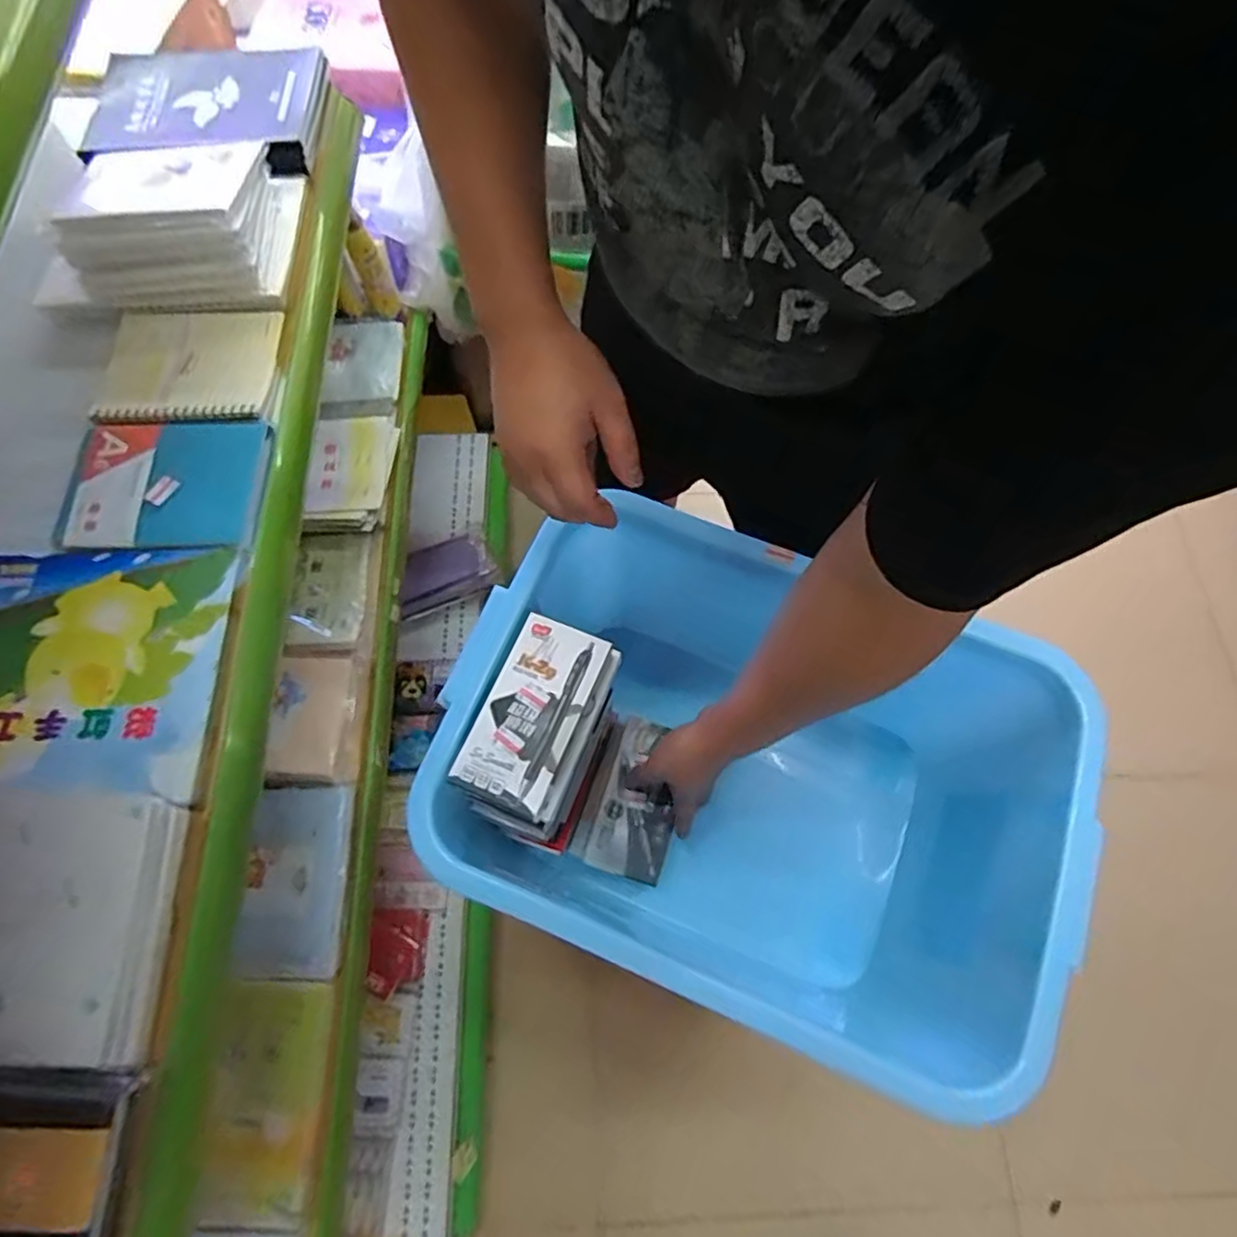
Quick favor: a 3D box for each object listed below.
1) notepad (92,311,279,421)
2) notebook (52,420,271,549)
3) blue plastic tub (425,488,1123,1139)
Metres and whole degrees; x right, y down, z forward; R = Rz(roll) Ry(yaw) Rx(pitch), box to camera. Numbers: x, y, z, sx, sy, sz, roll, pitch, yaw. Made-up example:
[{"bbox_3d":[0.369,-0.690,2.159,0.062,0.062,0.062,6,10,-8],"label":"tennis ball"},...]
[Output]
[{"bbox_3d":[-0.358,-0.212,0.563,0.139,0.010,0.111,-2,71,-2],"label":"notepad"},{"bbox_3d":[-0.349,-0.105,0.520,0.141,0.007,0.109,0,71,-2],"label":"notebook"},{"bbox_3d":[0.111,0.121,0.626,0.477,0.264,0.395,24,72,7],"label":"blue plastic tub"}]

